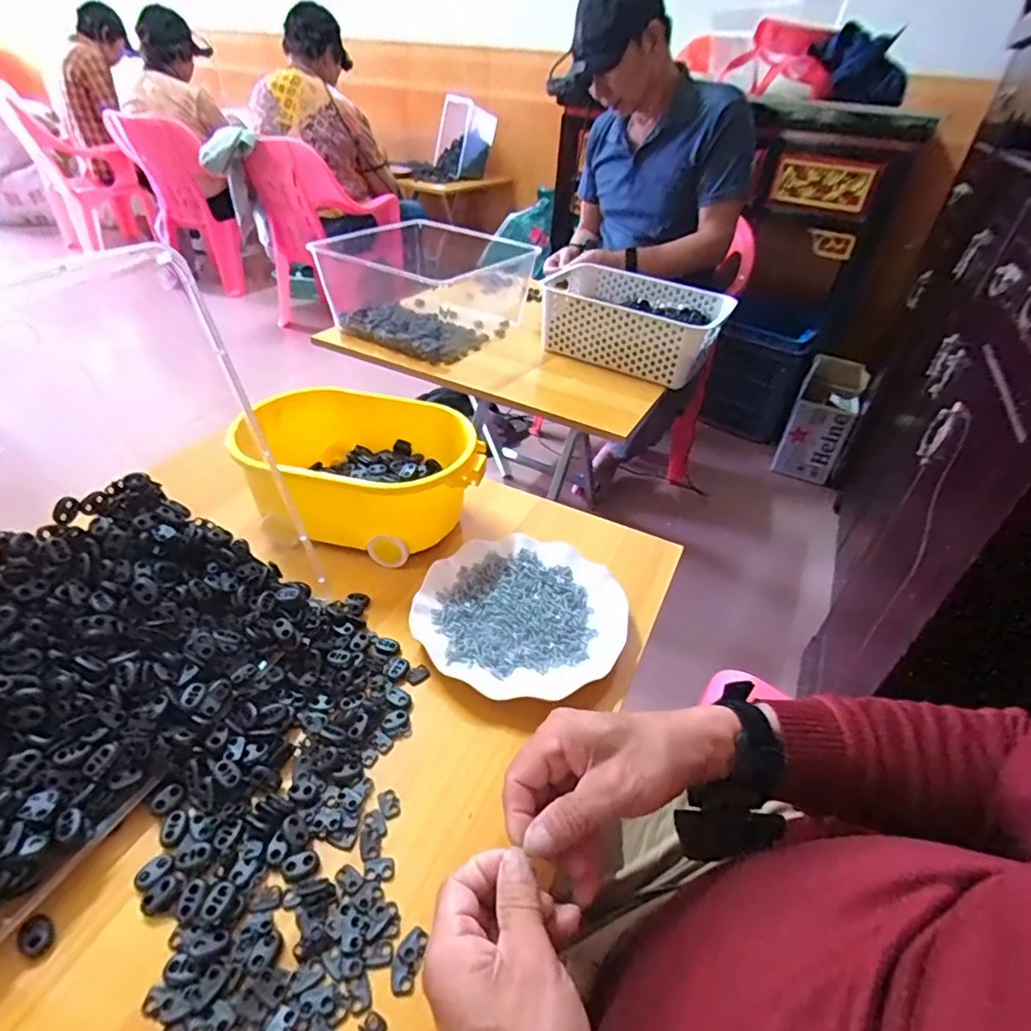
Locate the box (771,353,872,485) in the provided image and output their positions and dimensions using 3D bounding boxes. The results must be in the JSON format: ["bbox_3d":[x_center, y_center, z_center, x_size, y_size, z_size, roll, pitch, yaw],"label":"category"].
[{"bbox_3d":[0.890,-0.264,1.656,0.162,0.337,0.195,25,42,23],"label":"box"}]

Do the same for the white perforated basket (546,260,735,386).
[{"bbox_3d":[0.202,-0.346,1.011,0.314,0.108,0.212,21,40,19],"label":"white perforated basket"}]

